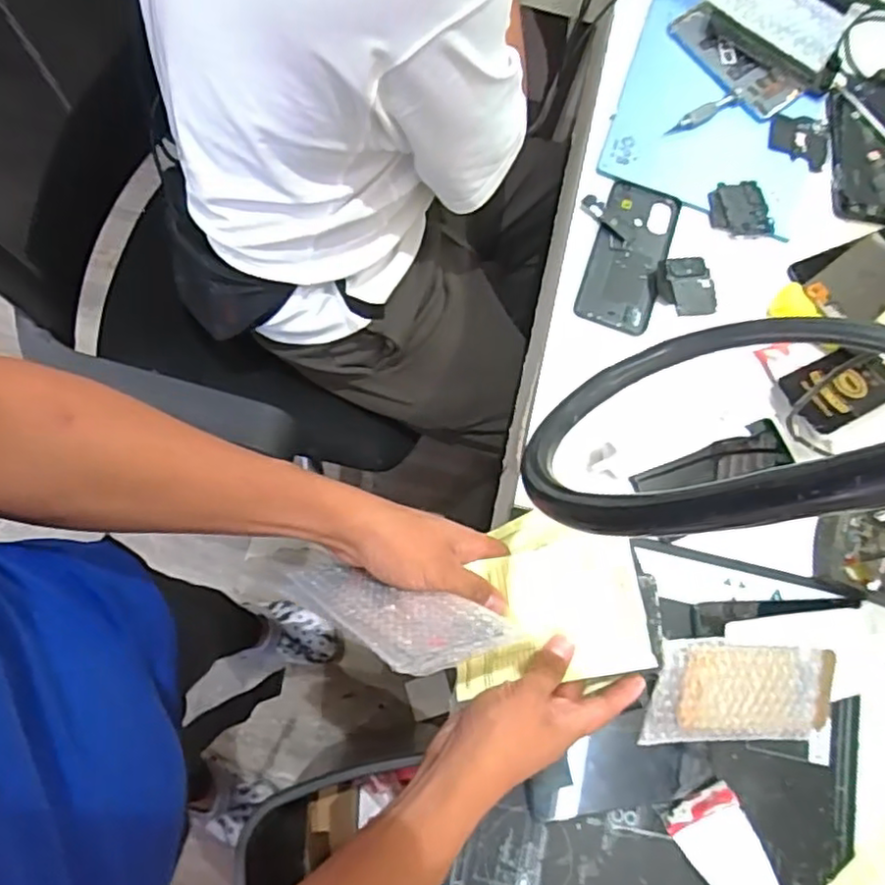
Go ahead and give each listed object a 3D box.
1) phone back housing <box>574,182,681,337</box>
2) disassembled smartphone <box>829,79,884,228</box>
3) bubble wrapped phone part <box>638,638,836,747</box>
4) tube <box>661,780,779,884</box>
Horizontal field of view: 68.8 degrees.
[{"bbox_3d":[0.188,-0.189,0.654,0.074,0.009,0.160,18,75,3],"label":"phone back housing"},{"bbox_3d":[0.466,-0.323,0.698,0.087,0.011,0.185,10,75,1],"label":"disassembled smartphone"},{"bbox_3d":[0.248,0.205,0.529,0.185,0.011,0.086,5,92,-19],"label":"bubble wrapped phone part"},{"bbox_3d":[0.225,0.332,0.511,0.056,0.031,0.104,-26,79,-11],"label":"tube"}]

